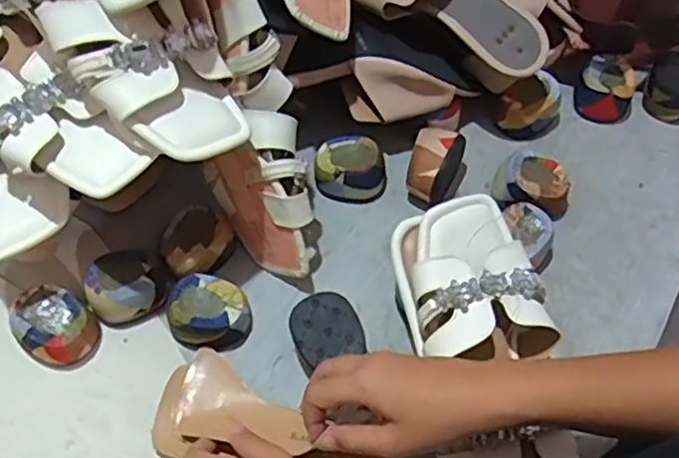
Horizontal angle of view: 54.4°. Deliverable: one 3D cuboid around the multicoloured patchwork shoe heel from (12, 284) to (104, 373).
[{"bbox_3d":[-0.213,0.074,0.498,0.056,0.039,0.050,31,64,14],"label":"multicoloured patchwork shoe heel"}]

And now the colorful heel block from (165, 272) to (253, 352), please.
[{"bbox_3d":[-0.100,0.066,0.512,0.059,0.033,0.051,20,61,9],"label":"colorful heel block"}]

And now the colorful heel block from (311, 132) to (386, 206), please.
[{"bbox_3d":[0.010,-0.053,0.580,0.065,0.042,0.049,18,61,8],"label":"colorful heel block"}]

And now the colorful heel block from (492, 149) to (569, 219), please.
[{"bbox_3d":[0.168,-0.034,0.572,0.067,0.040,0.054,14,61,6],"label":"colorful heel block"}]

